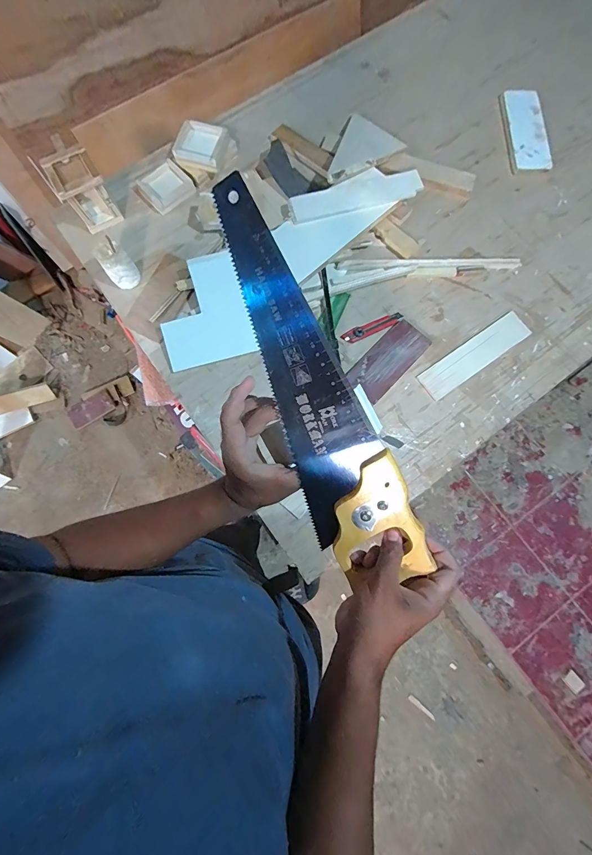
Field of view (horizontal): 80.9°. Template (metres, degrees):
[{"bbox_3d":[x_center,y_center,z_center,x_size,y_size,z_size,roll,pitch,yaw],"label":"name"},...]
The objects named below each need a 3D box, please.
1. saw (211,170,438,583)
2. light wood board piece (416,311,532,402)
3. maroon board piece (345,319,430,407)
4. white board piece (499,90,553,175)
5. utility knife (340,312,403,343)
[{"bbox_3d":[0.017,-0.028,0.332,0.094,0.026,0.386,-21,99,19],"label":"saw"},{"bbox_3d":[0.410,-0.165,0.803,0.274,0.011,0.073,-35,80,-3],"label":"light wood board piece"},{"bbox_3d":[0.212,-0.154,0.796,0.200,0.021,0.095,-44,79,-9],"label":"maroon board piece"},{"bbox_3d":[0.622,-0.807,0.945,0.114,0.014,0.271,-1,76,1],"label":"white board piece"},{"bbox_3d":[0.180,-0.237,0.820,0.149,0.012,0.033,-23,77,-5],"label":"utility knife"}]

